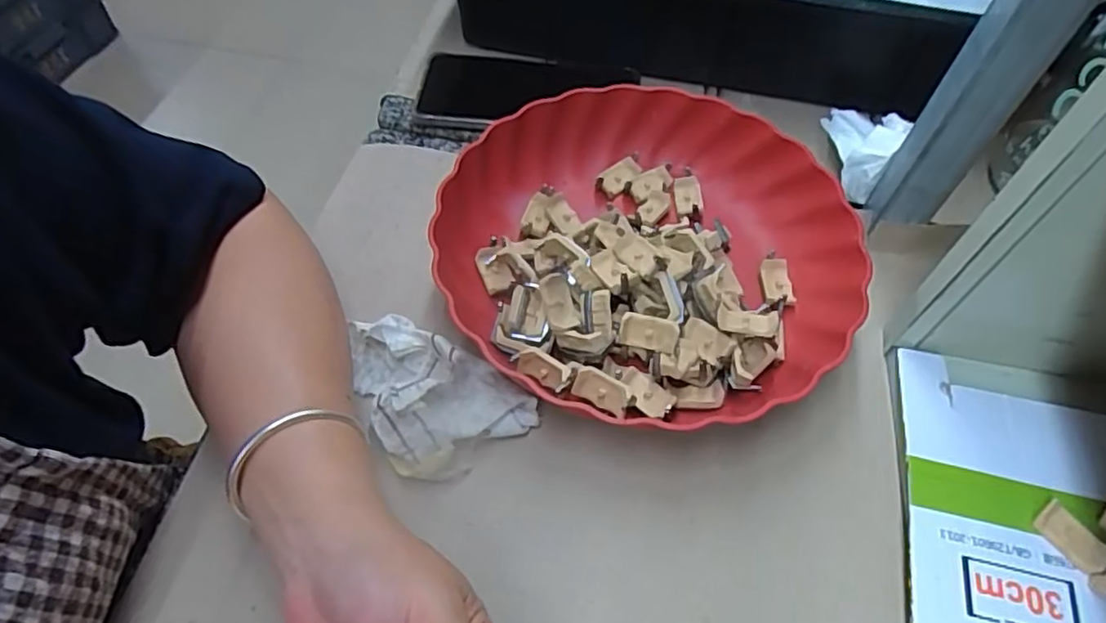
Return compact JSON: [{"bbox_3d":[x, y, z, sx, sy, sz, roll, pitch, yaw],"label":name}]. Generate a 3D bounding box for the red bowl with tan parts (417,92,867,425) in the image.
[{"bbox_3d":[0.058,-0.043,0.393,0.236,0.048,0.229,-1,56,1],"label":"red bowl with tan parts"}]

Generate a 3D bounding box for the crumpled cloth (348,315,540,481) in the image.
[{"bbox_3d":[-0.069,0.036,0.357,0.076,0.033,0.108,-32,61,-18],"label":"crumpled cloth"}]

